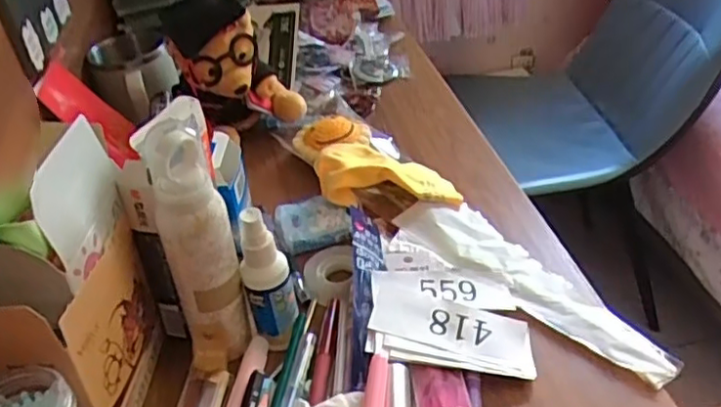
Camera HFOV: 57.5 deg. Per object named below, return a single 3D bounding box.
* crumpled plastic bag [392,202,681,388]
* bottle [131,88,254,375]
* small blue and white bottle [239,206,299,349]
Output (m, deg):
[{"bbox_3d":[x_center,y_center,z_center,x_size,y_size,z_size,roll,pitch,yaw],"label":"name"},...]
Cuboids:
[{"bbox_3d":[0.124,0.062,0.507,0.068,0.014,0.235,-25,40,-22],"label":"crumpled plastic bag"},{"bbox_3d":[-0.103,0.031,0.424,0.048,0.184,0.045,-14,37,-9],"label":"bottle"},{"bbox_3d":[-0.065,0.053,0.458,0.034,0.102,0.027,-11,37,-5],"label":"small blue and white bottle"}]

